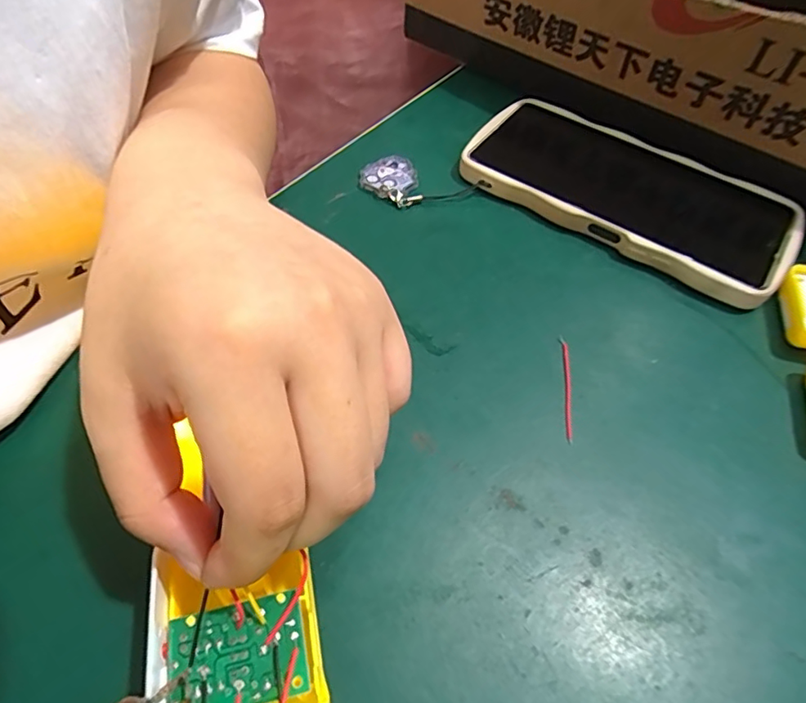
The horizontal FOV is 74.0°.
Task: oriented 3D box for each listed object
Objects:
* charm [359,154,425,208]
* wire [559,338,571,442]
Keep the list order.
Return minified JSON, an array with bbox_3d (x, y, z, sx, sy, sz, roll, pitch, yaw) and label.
[{"bbox_3d":[-0.008,-0.093,0.290,0.031,0.004,0.037,-6,56,-7],"label":"charm"},{"bbox_3d":[0.069,0.014,0.222,0.004,0.004,0.049,7,56,2],"label":"wire"}]

